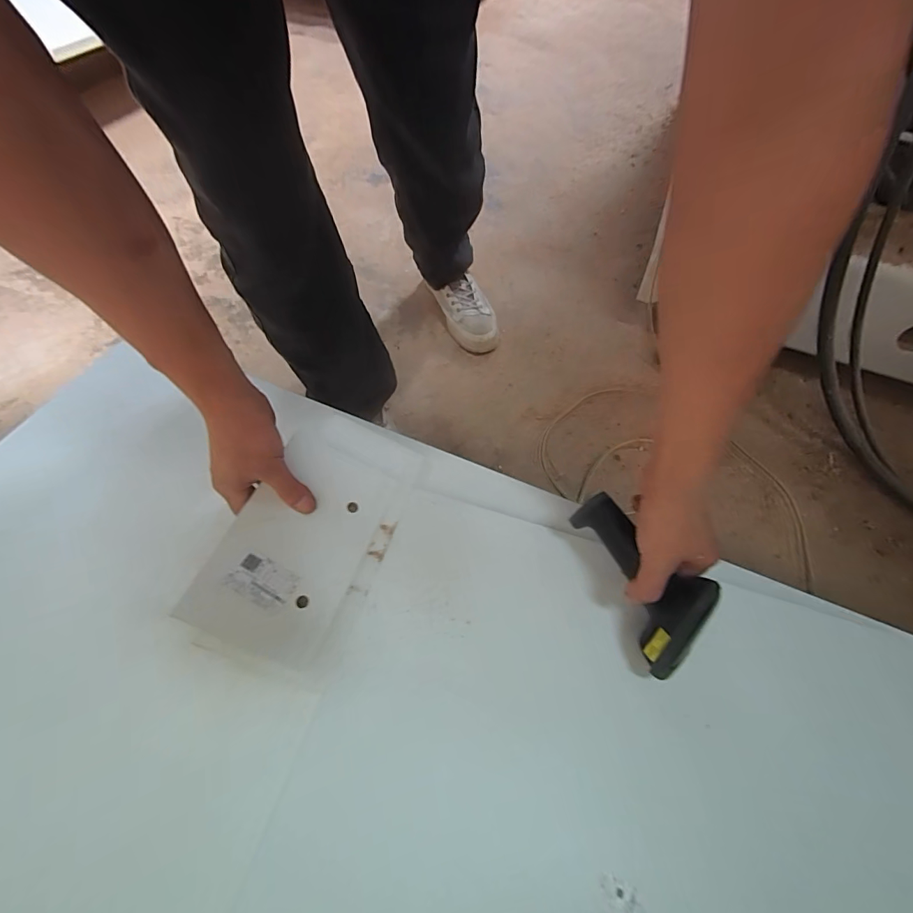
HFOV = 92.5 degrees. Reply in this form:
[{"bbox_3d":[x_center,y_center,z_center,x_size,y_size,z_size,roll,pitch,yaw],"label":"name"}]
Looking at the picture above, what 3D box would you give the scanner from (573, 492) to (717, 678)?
[{"bbox_3d":[0.176,0.107,0.403,0.067,0.055,0.160,-18,62,-14],"label":"scanner"}]

